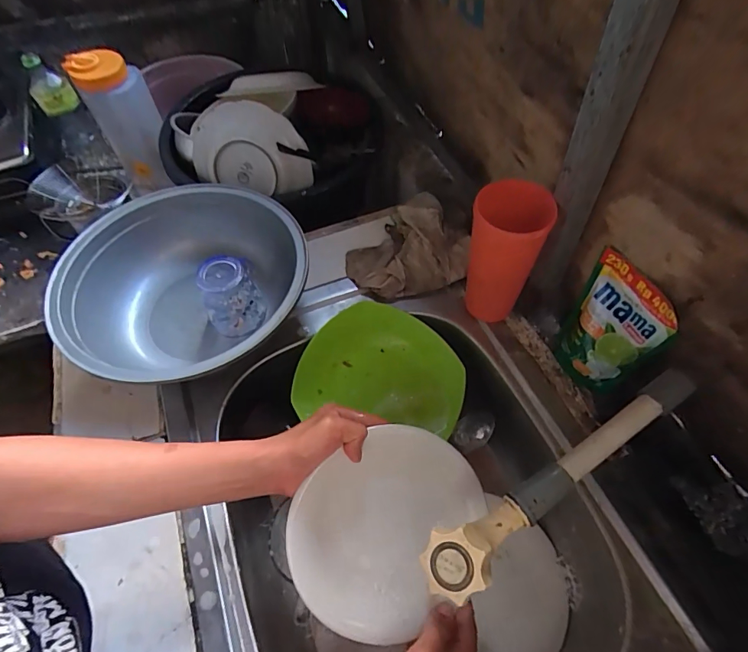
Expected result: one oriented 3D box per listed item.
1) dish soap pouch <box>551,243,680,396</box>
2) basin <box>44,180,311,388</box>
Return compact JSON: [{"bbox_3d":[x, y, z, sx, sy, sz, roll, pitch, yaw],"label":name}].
[{"bbox_3d":[0.264,0.004,0.500,0.039,0.155,0.106,-22,60,-13],"label":"dish soap pouch"},{"bbox_3d":[-0.240,-0.044,0.568,0.296,0.104,0.296,0,58,0],"label":"basin"}]

